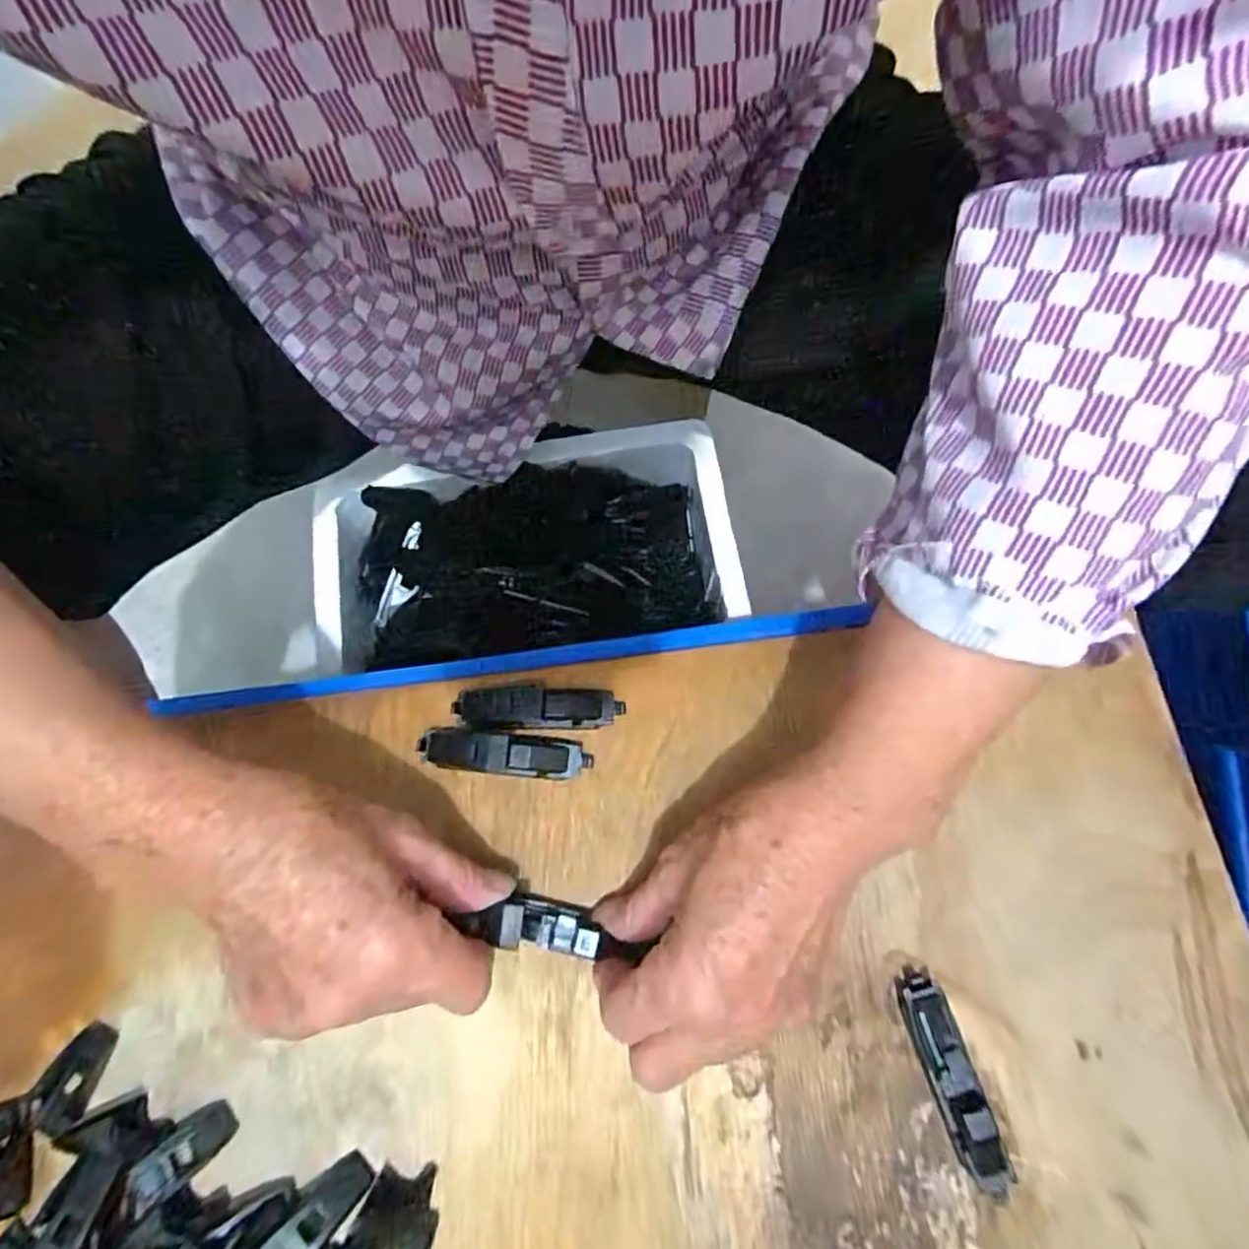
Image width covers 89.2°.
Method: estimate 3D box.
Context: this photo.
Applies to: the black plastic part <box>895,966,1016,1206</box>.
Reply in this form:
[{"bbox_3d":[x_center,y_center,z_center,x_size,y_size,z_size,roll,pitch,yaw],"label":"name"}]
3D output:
[{"bbox_3d":[0.137,0.189,0.262,0.017,0.014,0.082,-16,74,-3],"label":"black plastic part"}]

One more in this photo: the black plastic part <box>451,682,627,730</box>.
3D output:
[{"bbox_3d":[-0.043,0.041,0.317,0.083,0.011,0.023,-1,74,1],"label":"black plastic part"}]

